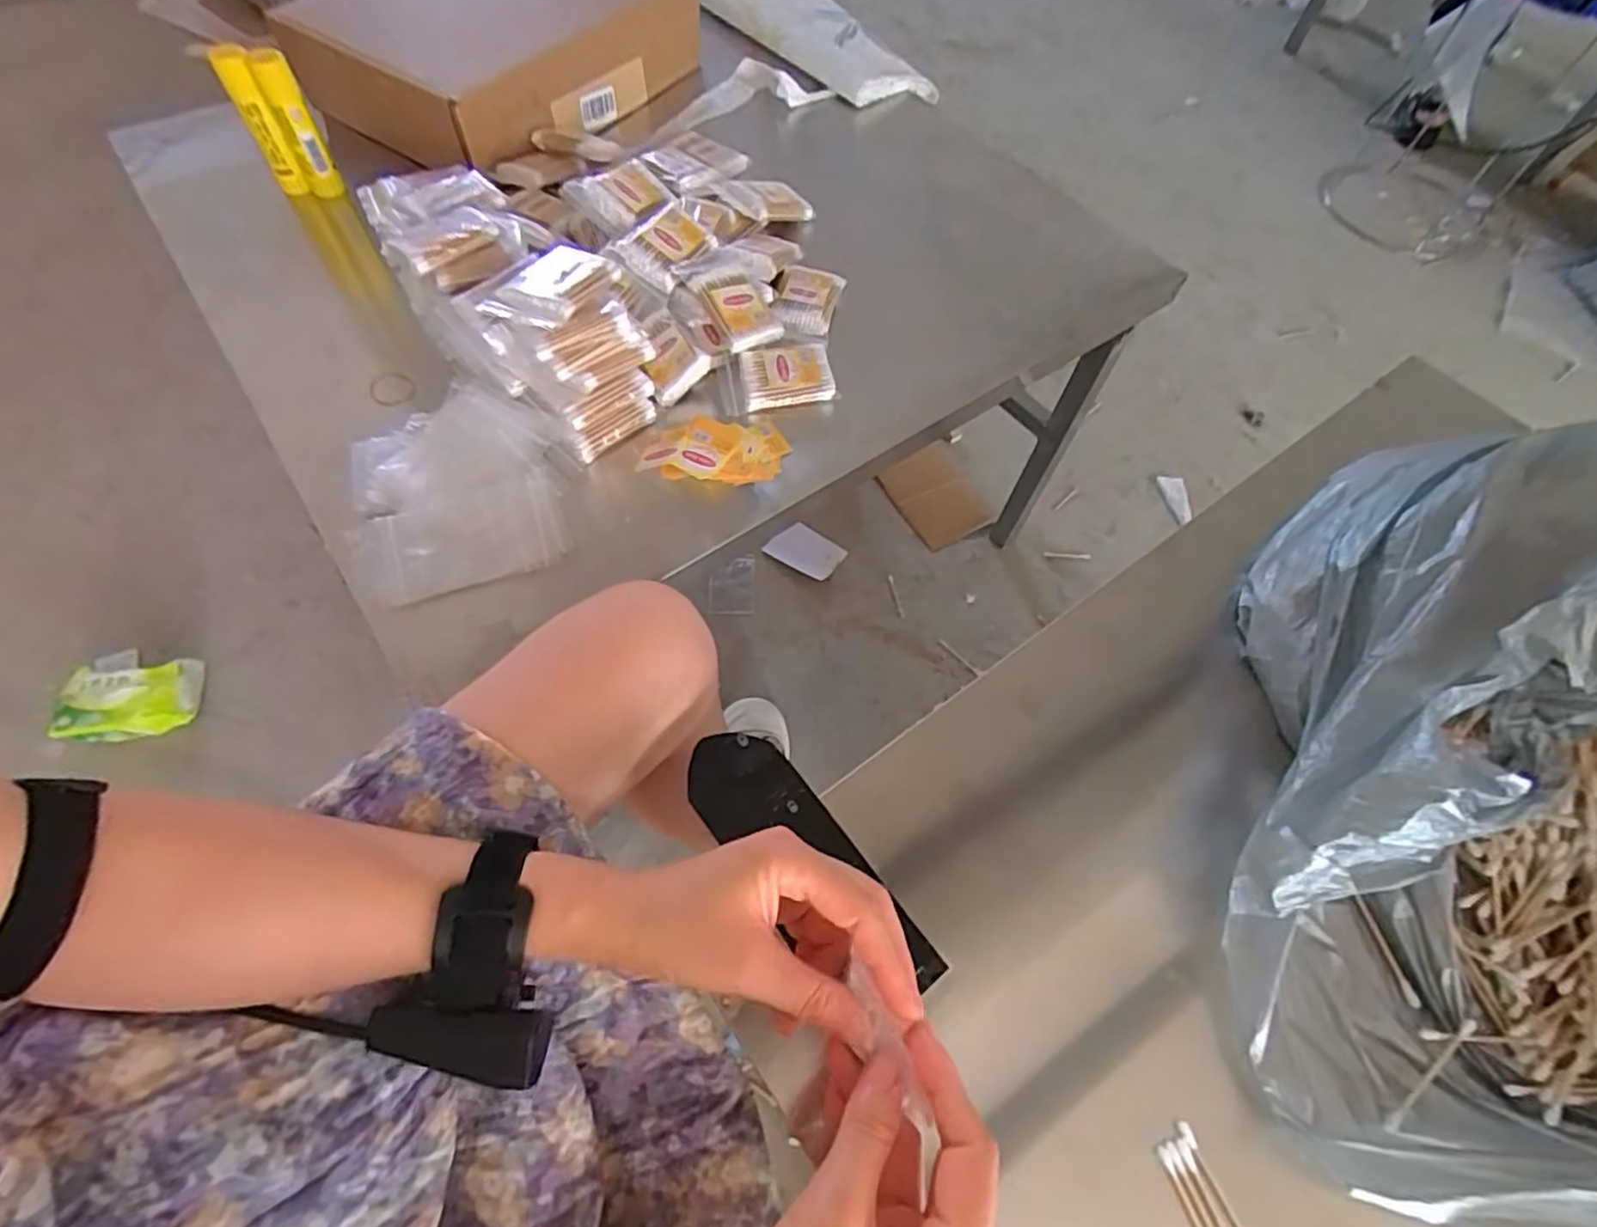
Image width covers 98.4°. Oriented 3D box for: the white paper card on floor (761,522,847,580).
[{"bbox_3d":[0.011,-0.095,1.033,0.108,0.010,0.067,28,72,-1],"label":"white paper card on floor"}]

